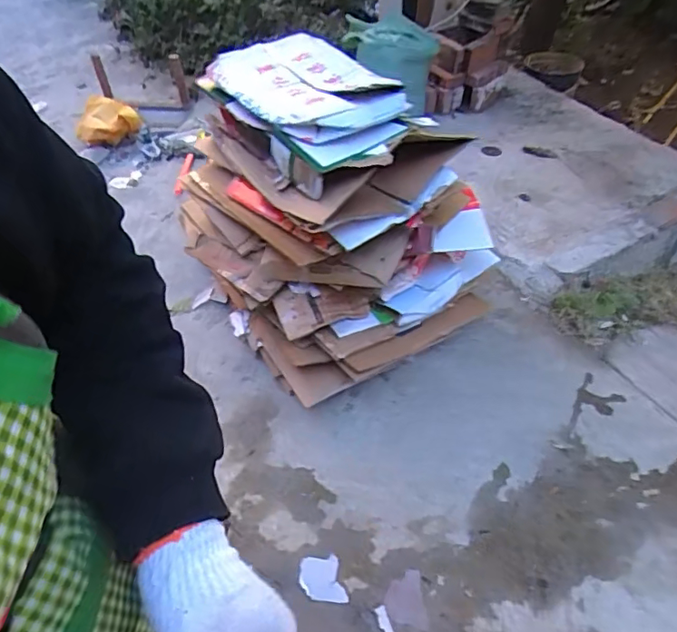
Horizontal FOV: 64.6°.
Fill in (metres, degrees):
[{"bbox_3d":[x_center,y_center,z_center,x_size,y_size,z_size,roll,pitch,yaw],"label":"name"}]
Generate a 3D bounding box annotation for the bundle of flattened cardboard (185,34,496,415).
[{"bbox_3d":[-0.036,-0.288,1.406,0.568,0.635,0.680,-33,54,-24],"label":"bundle of flattened cardboard"}]

